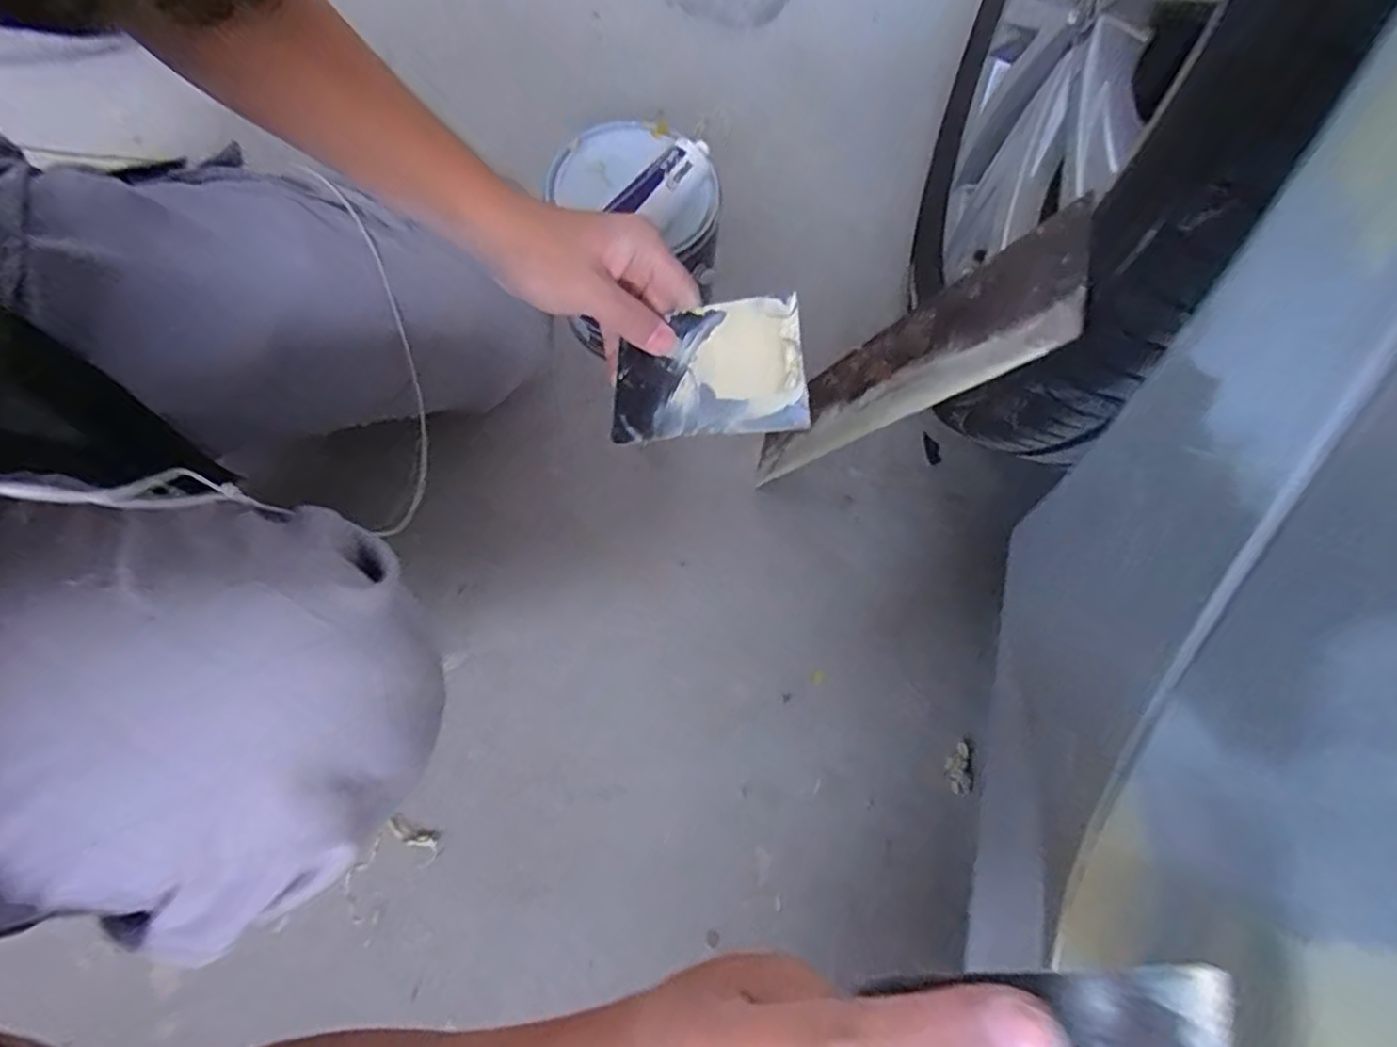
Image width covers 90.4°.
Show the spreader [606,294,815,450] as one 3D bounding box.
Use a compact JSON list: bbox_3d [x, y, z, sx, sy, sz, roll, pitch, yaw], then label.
[{"bbox_3d":[0.002,-0.088,0.410,0.121,0.008,0.072,-2,103,25],"label":"spreader"}]

